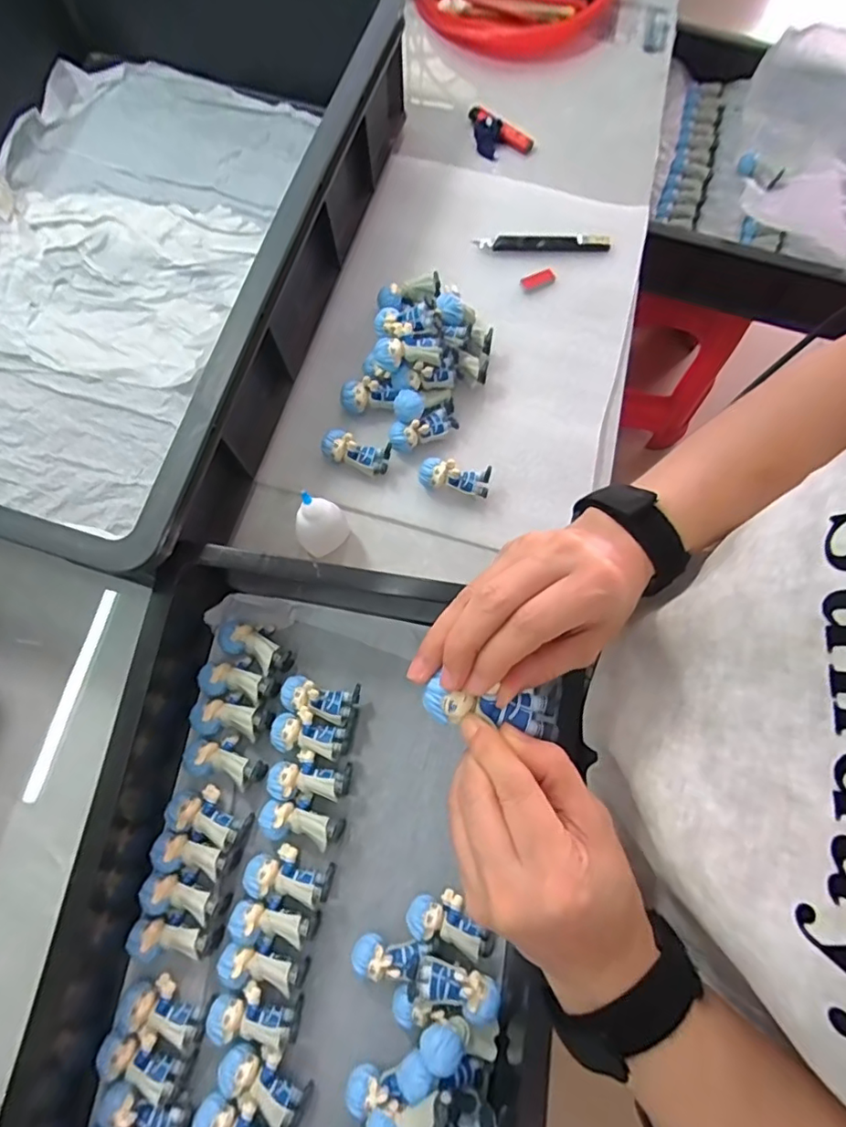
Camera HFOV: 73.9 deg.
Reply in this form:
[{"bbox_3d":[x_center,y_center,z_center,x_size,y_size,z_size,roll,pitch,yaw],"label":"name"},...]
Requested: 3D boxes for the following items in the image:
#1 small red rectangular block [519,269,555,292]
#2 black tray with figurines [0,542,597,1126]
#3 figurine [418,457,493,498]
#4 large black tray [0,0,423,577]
[{"bbox_3d":[0.118,-0.291,0.576,0.037,0.007,0.013,-18,77,-6],"label":"small red rectangular block"},{"bbox_3d":[-0.083,0.222,0.396,0.319,0.086,0.474,9,75,1],"label":"black tray with figurines"},{"bbox_3d":[0.028,-0.078,0.503,0.062,0.036,0.027,5,75,0],"label":"figurine"},{"bbox_3d":[-0.300,-0.305,0.514,0.413,0.118,0.581,16,76,3],"label":"large black tray"}]

